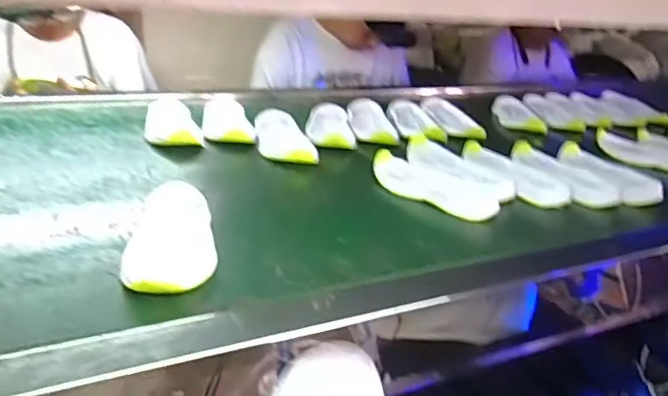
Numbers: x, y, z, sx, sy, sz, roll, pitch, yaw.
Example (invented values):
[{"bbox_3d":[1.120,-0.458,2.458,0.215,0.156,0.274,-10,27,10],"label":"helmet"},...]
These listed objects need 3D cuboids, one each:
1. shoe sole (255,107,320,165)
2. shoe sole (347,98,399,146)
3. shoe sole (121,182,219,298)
[{"bbox_3d":[-0.073,-0.087,0.802,0.071,0.031,0.170,0,23,-13],"label":"shoe sole"},{"bbox_3d":[0.060,-0.133,0.938,0.065,0.021,0.201,3,23,-7],"label":"shoe sole"},{"bbox_3d":[-0.142,0.030,0.508,0.070,0.025,0.162,2,23,-9],"label":"shoe sole"}]

